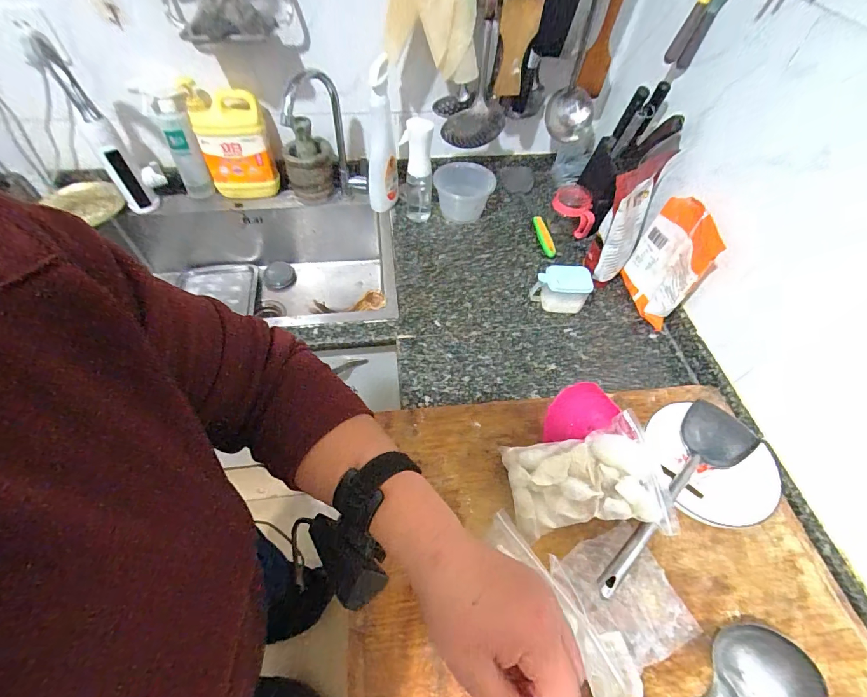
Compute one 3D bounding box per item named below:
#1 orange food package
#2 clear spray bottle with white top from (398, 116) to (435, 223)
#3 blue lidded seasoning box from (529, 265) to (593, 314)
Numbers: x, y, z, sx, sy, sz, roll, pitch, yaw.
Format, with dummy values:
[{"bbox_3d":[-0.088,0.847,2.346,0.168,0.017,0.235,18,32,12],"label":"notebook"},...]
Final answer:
[{"bbox_3d":[0.425,-0.154,0.731,0.053,0.229,0.155,4,54,0],"label":"orange food package"},{"bbox_3d":[-0.038,-0.396,0.876,0.071,0.226,0.087,4,54,0],"label":"clear spray bottle with white top"},{"bbox_3d":[0.254,-0.121,0.789,0.100,0.087,0.060,13,55,7],"label":"blue lidded seasoning box"}]

